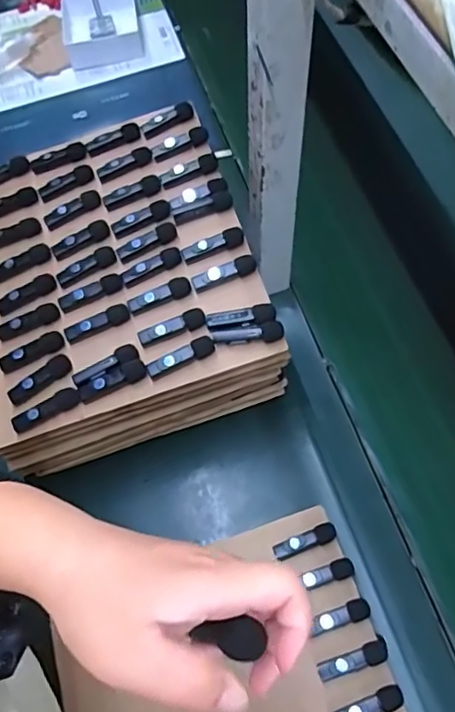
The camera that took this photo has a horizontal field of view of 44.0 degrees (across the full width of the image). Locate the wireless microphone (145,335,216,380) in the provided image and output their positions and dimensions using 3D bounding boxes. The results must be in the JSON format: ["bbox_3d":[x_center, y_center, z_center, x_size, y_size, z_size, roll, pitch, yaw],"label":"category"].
[{"bbox_3d":[-0.044,0.001,0.529,0.067,0.017,0.016,-20,63,-8],"label":"wireless microphone"}]

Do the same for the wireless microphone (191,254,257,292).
[{"bbox_3d":[-0.002,-0.081,0.553,0.065,0.013,0.015,-21,64,-8],"label":"wireless microphone"}]

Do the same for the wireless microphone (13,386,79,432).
[{"bbox_3d":[-0.170,0.051,0.527,0.066,0.016,0.016,-24,64,-10],"label":"wireless microphone"}]

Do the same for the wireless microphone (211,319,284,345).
[{"bbox_3d":[0.019,-0.020,0.524,0.066,0.014,0.017,-9,63,-2],"label":"wireless microphone"}]

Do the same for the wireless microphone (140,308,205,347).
[{"bbox_3d":[-0.054,-0.028,0.542,0.065,0.013,0.017,-17,63,-6],"label":"wireless microphone"}]

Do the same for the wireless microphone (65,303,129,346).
[{"bbox_3d":[-0.128,-0.032,0.556,0.065,0.016,0.016,-20,64,-8],"label":"wireless microphone"}]

